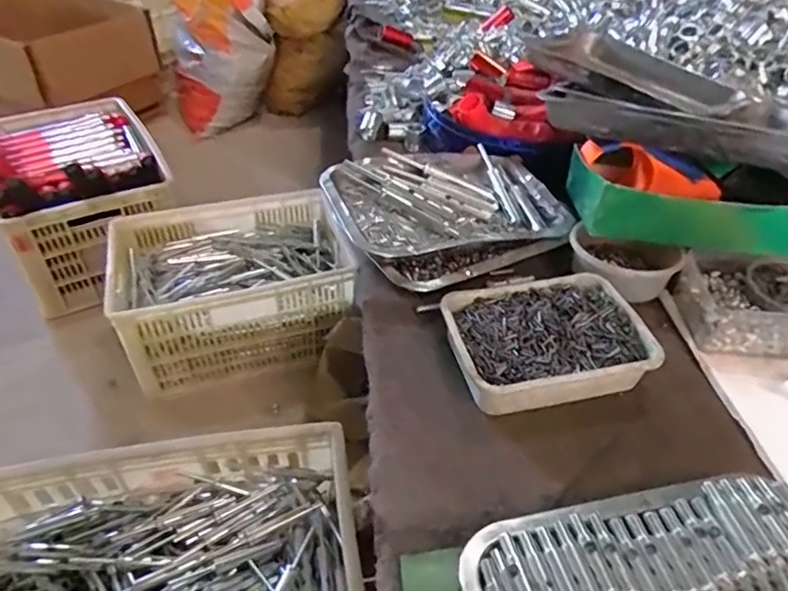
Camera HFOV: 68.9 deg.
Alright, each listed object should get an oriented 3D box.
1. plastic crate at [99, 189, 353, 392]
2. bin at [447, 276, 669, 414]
[{"bbox_3d":[-0.337,-0.018,1.245,0.462,0.228,0.324,-12,45,-16],"label":"plastic crate"},{"bbox_3d":[0.142,0.044,0.541,0.181,0.045,0.122,-6,44,-11],"label":"bin"}]

